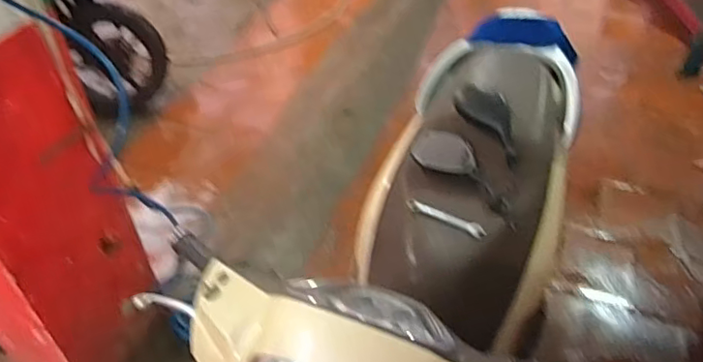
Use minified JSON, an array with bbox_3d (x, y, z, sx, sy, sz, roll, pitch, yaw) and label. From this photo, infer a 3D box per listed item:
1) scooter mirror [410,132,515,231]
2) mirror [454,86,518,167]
[{"bbox_3d":[0.243,-0.013,1.185,0.077,0.061,0.275,-36,70,-30],"label":"scooter mirror"},{"bbox_3d":[0.311,-0.134,1.261,0.087,0.047,0.224,-22,63,-20],"label":"mirror"}]

